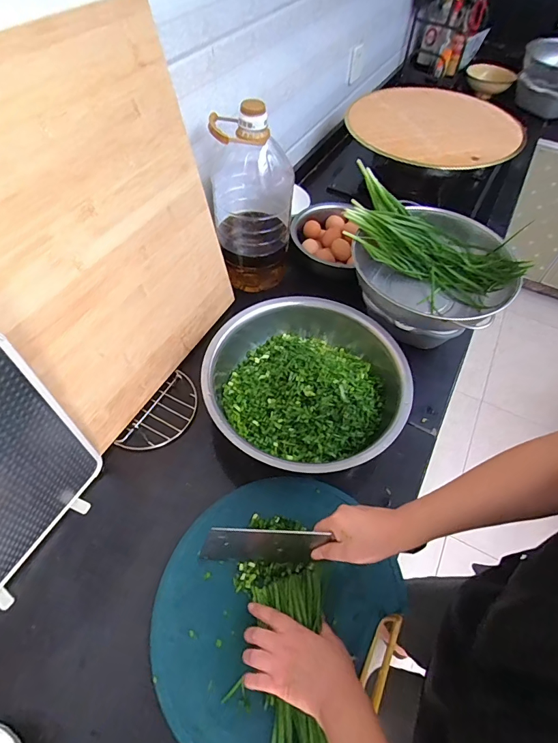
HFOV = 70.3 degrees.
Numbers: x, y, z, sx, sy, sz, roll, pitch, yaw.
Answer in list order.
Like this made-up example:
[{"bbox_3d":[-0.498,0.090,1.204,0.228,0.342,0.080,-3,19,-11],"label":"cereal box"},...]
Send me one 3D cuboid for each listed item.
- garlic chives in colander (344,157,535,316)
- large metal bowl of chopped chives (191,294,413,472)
[{"bbox_3d":[0.285,-0.258,0.787,0.347,0.137,0.151,28,57,-3],"label":"garlic chives in colander"},{"bbox_3d":[0.047,0.011,0.715,0.338,0.109,0.368,1,55,-2],"label":"large metal bowl of chopped chives"}]

